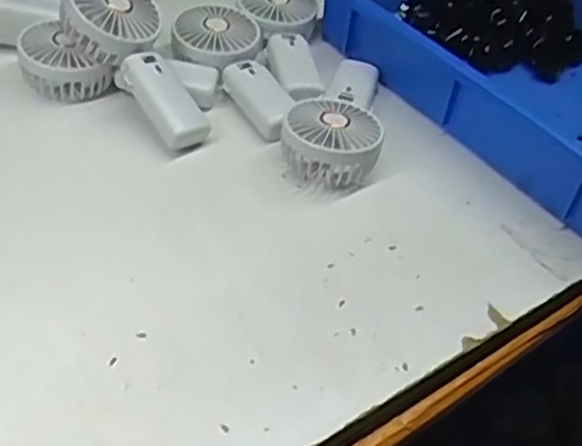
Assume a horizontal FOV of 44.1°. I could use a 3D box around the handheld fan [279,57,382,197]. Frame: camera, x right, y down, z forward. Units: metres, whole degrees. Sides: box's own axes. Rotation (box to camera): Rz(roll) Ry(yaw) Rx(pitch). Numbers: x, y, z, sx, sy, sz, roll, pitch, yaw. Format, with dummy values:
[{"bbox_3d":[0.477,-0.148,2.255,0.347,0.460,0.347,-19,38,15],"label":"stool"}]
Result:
[{"bbox_3d":[0.047,-0.101,0.675,0.086,0.048,0.180,14,42,7],"label":"handheld fan"}]

